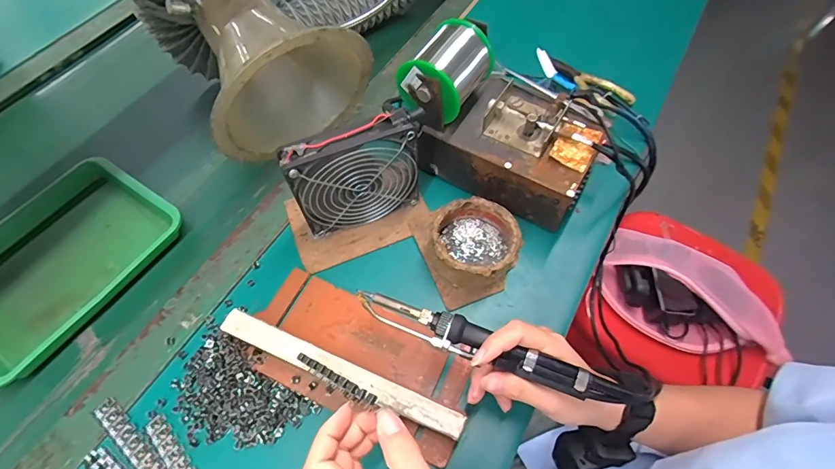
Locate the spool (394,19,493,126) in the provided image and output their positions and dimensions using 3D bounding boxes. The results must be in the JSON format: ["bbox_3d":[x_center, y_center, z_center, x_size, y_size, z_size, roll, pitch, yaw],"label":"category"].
[{"bbox_3d":[0.028,-0.158,0.413,0.070,0.074,0.075,28,65,15],"label":"spool"}]

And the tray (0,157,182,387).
[{"bbox_3d":[-0.370,0.026,0.428,0.161,0.029,0.212,30,66,18],"label":"tray"}]

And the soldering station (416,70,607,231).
[{"bbox_3d":[0.106,-0.095,0.443,0.158,0.081,0.111,28,65,17],"label":"soldering station"}]

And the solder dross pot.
[{"bbox_3d":[0.059,0.008,0.412,0.081,0.041,0.081,-1,60,2],"label":"solder dross pot"}]

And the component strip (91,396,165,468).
[{"bbox_3d":[-0.235,0.177,0.344,0.107,0.004,0.017,35,67,20],"label":"component strip"}]

